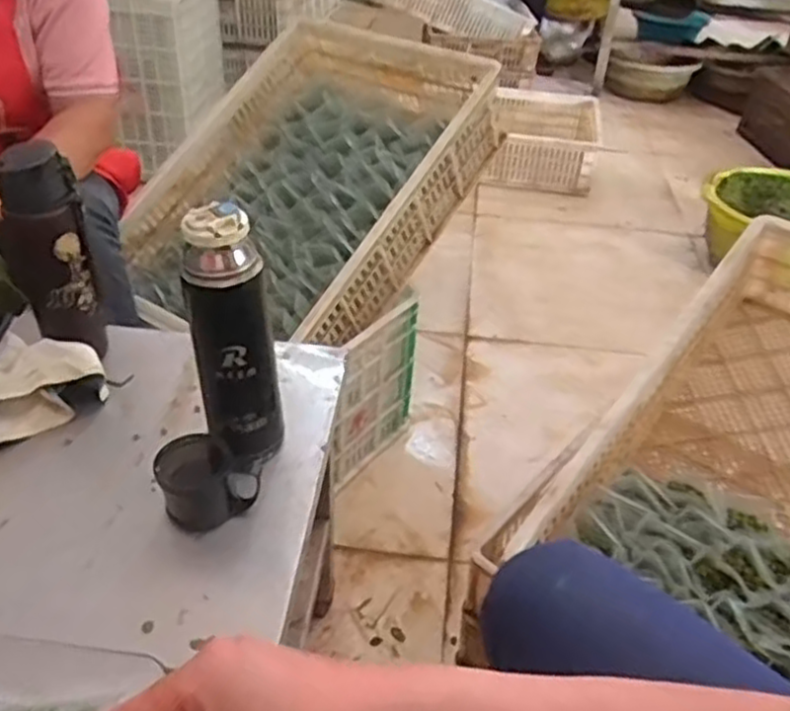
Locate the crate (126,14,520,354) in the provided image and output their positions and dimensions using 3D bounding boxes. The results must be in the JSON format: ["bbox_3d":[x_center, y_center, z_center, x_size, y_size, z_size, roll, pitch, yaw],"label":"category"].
[{"bbox_3d":[-0.164,-0.302,1.263,0.480,0.143,0.613,26,69,27],"label":"crate"}]

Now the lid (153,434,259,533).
[{"bbox_3d":[-0.156,0.104,0.610,0.079,0.062,0.057,-12,39,-21],"label":"lid"}]

